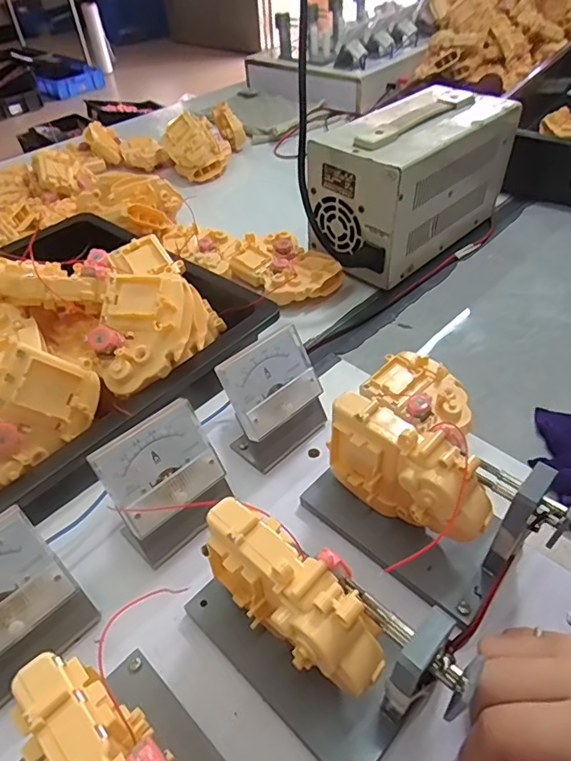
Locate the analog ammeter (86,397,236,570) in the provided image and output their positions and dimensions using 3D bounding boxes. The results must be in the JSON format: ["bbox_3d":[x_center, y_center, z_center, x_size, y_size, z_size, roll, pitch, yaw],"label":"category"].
[{"bbox_3d":[-0.071,0.063,0.305,0.065,0.074,0.046,-28,50,-22],"label":"analog ammeter"}]

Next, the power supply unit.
[{"bbox_3d":[0.157,-0.247,0.631,0.258,0.157,0.126,-36,54,-28],"label":"power supply unit"}]

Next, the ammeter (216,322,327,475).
[{"bbox_3d":[-0.006,0.014,0.347,0.067,0.074,0.042,-32,52,-25],"label":"ammeter"}]

